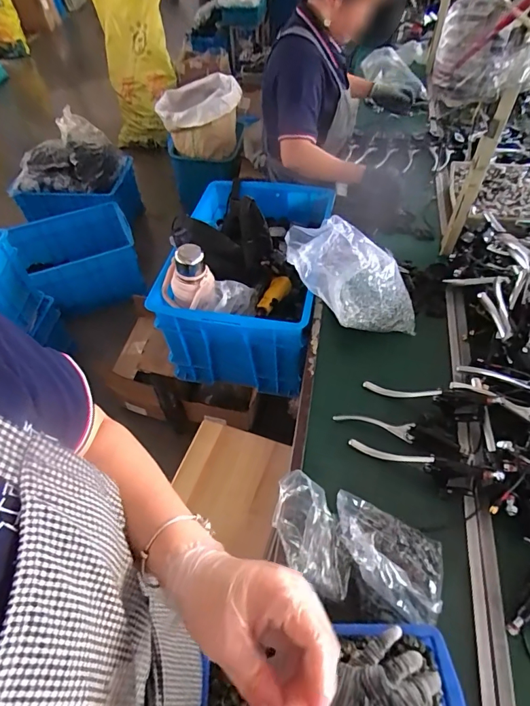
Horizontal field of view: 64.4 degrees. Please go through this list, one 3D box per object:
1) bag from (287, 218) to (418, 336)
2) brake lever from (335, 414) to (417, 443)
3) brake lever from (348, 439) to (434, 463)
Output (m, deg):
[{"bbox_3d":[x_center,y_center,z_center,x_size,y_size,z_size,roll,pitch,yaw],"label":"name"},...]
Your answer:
[{"bbox_3d":[0.157,-0.167,0.869,0.320,0.189,0.134,28,58,22],"label":"bag"},{"bbox_3d":[0.196,0.126,0.762,0.140,0.028,0.026,18,55,16],"label":"brake lever"},{"bbox_3d":[0.212,0.172,0.716,0.142,0.020,0.014,6,49,33],"label":"brake lever"}]

